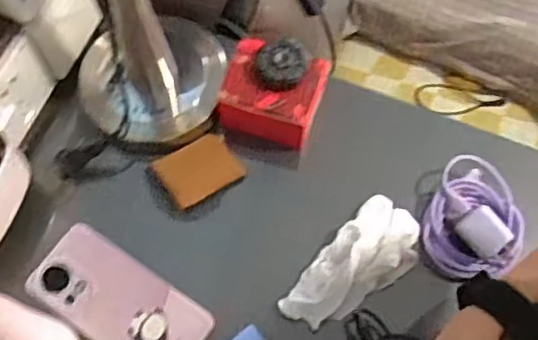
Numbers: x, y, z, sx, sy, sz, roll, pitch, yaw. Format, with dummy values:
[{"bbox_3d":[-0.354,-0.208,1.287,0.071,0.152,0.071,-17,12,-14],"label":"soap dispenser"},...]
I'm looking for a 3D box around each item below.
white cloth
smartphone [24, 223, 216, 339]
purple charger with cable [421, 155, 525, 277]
[{"bbox_3d":[0.080,0.088,0.584,0.066,0.024,0.139,39,73,15],"label":"white cloth"},{"bbox_3d":[-0.134,0.120,0.581,0.160,0.010,0.080,32,71,12],"label":"smartphone"},{"bbox_3d":[0.194,0.044,0.606,0.088,0.041,0.109,15,68,6],"label":"purple charger with cable"}]

